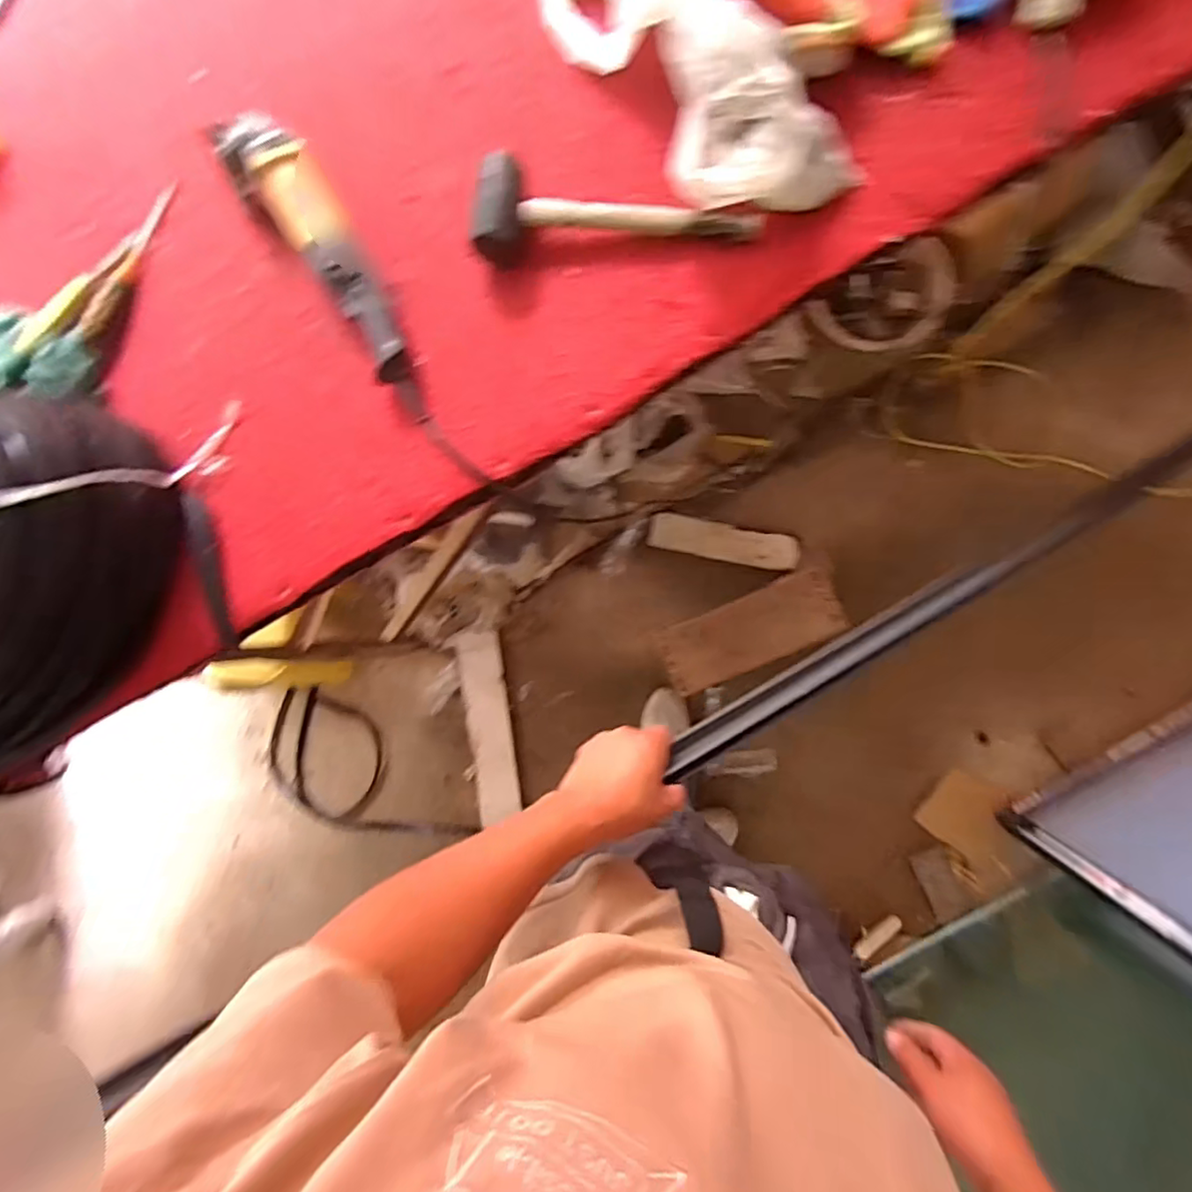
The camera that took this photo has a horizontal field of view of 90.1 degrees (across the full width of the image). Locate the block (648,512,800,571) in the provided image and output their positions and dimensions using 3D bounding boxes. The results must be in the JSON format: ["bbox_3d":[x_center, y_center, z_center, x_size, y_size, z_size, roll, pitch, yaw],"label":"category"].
[{"bbox_3d":[0.298,-0.126,1.386,0.342,0.031,0.083,10,87,7],"label":"block"}]

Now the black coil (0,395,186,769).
[{"bbox_3d":[-0.686,-0.034,0.655,0.310,0.182,0.391,20,89,8],"label":"black coil"}]

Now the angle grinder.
[{"bbox_3d":[-0.307,-0.399,0.670,0.091,0.066,0.355,-37,83,3],"label":"angle grinder"}]

